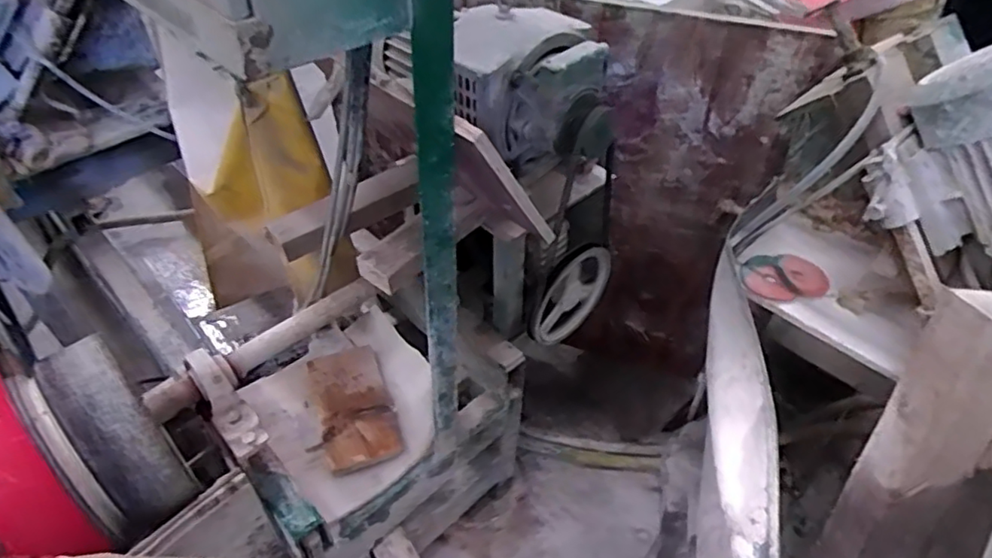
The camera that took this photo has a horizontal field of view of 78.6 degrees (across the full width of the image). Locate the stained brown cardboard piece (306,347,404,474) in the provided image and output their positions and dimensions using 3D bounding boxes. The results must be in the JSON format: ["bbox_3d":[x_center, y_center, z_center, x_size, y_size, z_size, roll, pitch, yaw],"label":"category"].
[{"bbox_3d":[-0.263,0.224,1.091,0.133,0.023,0.243,-18,47,-18],"label":"stained brown cardboard piece"}]

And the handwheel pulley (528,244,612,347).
[{"bbox_3d":[0.139,0.026,1.115,0.192,0.195,0.038,-26,50,-25],"label":"handwheel pulley"}]

